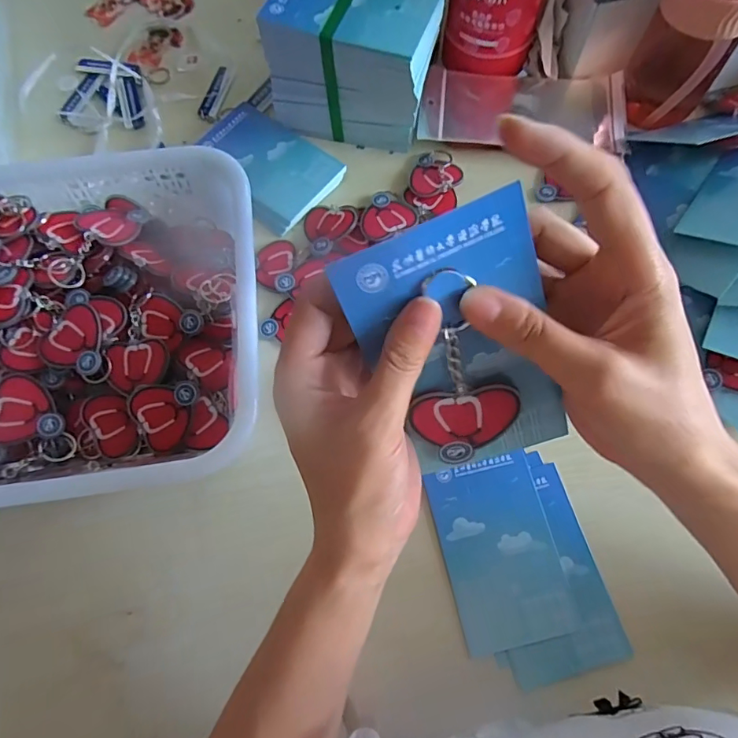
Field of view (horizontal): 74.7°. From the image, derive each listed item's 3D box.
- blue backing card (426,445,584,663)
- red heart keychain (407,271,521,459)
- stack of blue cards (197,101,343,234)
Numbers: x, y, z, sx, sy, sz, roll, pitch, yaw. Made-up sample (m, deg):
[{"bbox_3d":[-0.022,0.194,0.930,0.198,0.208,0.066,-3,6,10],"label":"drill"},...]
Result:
[{"bbox_3d":[0.095,0.131,0.353,0.080,0.004,0.126,-13,72,-3],"label":"blue backing card"},{"bbox_3d":[0.045,0.005,0.218,0.048,0.103,0.008,2,37,1],"label":"red heart keychain"},{"bbox_3d":[-0.100,-0.204,0.465,0.091,0.015,0.144,-42,75,-12],"label":"stack of blue cards"}]

